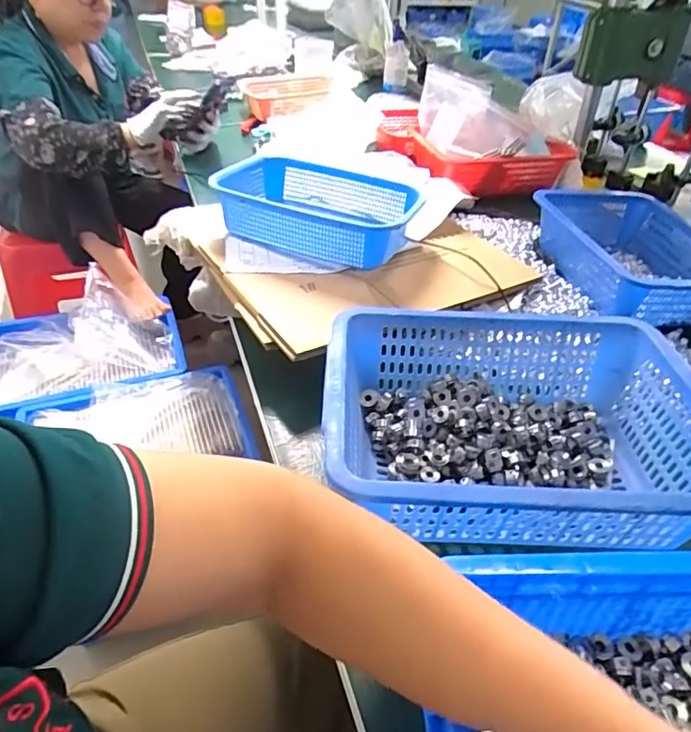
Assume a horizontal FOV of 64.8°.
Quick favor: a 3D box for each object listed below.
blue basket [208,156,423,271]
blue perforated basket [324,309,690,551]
[{"bbox_3d":[-0.043,-0.238,0.834,0.294,0.080,0.208,22,44,19],"label":"blue basket"},{"bbox_3d":[0.160,0.057,0.539,0.349,0.116,0.264,4,41,-1],"label":"blue perforated basket"}]

